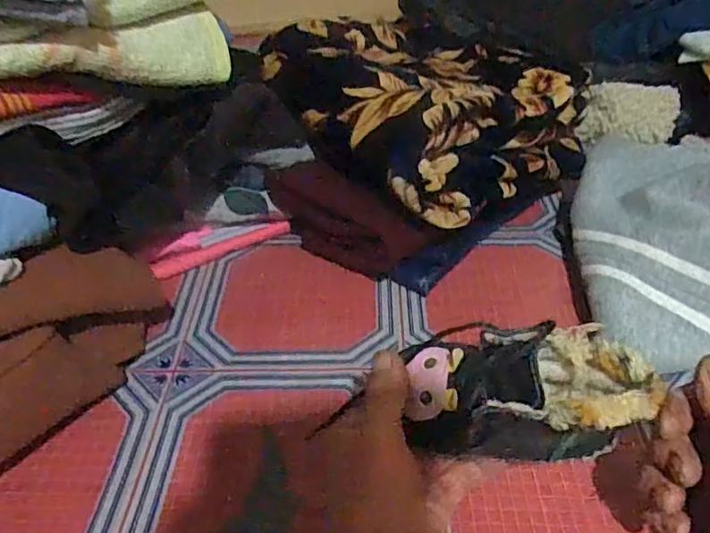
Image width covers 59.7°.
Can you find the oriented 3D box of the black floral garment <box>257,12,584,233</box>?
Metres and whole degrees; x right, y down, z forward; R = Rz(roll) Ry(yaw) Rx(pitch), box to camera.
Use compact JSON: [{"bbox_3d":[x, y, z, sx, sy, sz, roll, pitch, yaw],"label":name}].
[{"bbox_3d":[0.071,-0.142,0.550,0.229,0.092,0.218,-1,39,1],"label":"black floral garment"}]

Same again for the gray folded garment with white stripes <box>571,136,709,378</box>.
[{"bbox_3d":[0.255,-0.048,0.490,0.209,0.104,0.251,-9,37,-10],"label":"gray folded garment with white stripes"}]

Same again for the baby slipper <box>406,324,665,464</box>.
[{"bbox_3d":[0.084,0.063,0.302,0.112,0.057,0.056,4,37,8],"label":"baby slipper"}]

